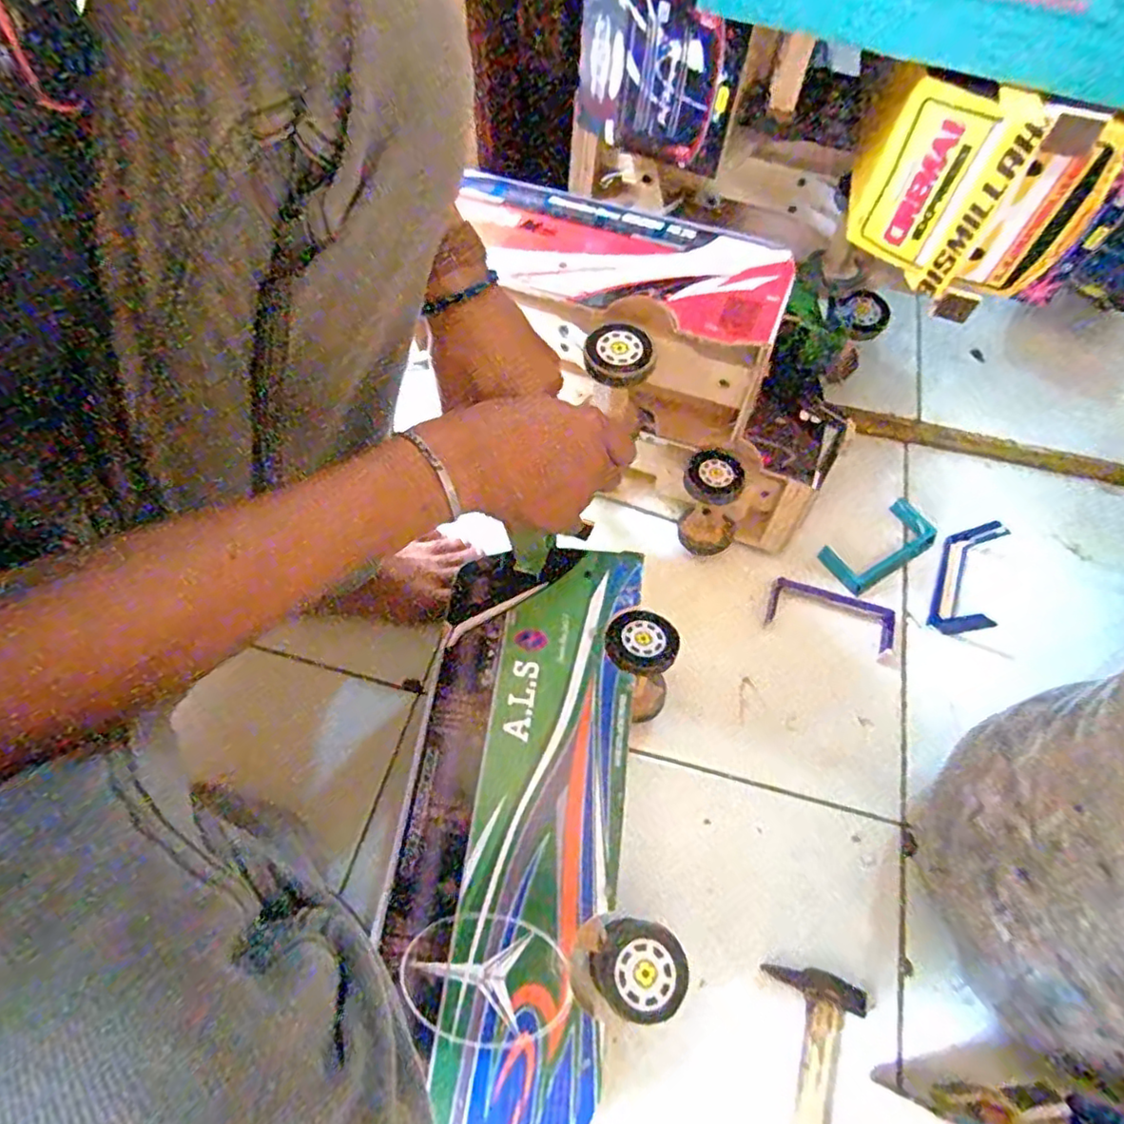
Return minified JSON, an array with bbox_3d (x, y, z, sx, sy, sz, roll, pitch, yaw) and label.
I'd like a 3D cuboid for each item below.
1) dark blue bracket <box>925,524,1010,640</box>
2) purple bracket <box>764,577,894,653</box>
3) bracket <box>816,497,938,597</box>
[{"bbox_3d":[0.377,0.016,0.603,0.052,0.018,0.118,-5,47,48],"label":"dark blue bracket"},{"bbox_3d":[0.244,0.047,0.591,0.110,0.009,0.049,16,61,8],"label":"purple bracket"},{"bbox_3d":[0.306,-0.016,0.628,0.117,0.015,0.055,-28,64,-16],"label":"bracket"}]

